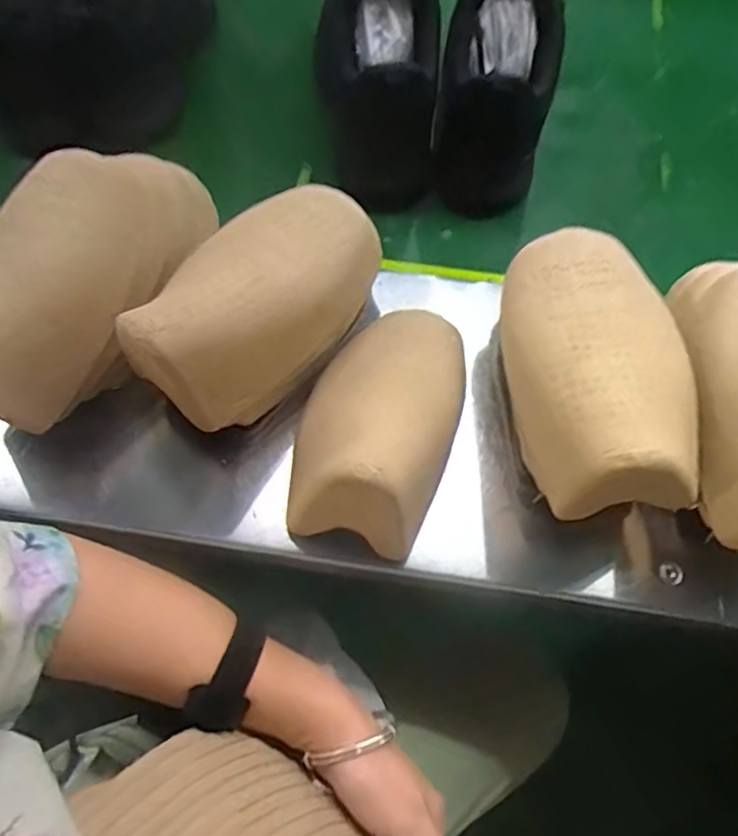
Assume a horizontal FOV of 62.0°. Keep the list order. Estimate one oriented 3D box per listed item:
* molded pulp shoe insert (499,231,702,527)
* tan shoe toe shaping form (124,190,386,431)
[{"bbox_3d":[0.139,-0.041,0.365,0.105,0.076,0.184,-2,66,-3],"label":"molded pulp shoe insert"},{"bbox_3d":[-0.072,-0.076,0.386,0.091,0.084,0.166,40,70,14],"label":"tan shoe toe shaping form"}]

